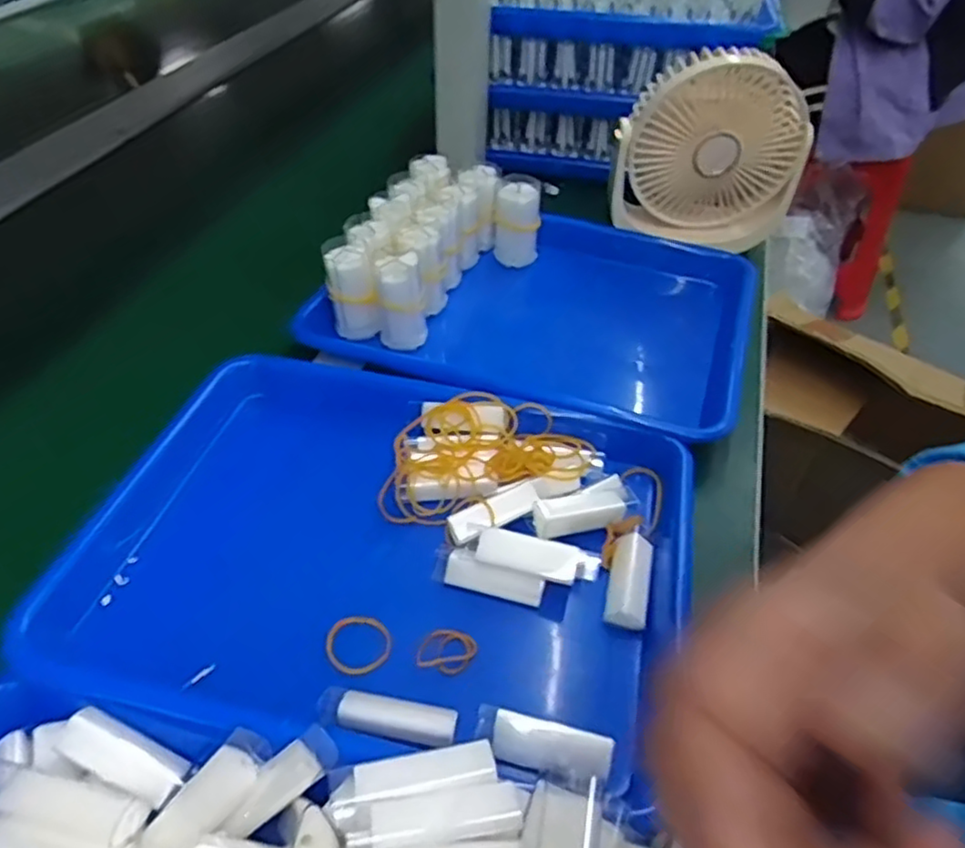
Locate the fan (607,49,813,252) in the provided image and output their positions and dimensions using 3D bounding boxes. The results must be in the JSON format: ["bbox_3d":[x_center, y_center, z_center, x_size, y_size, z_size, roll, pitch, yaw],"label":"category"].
[{"bbox_3d":[0.196,-0.232,0.587,0.158,0.154,0.049,1,46,-1],"label":"fan"}]

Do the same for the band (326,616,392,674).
[{"bbox_3d":[-0.066,0.117,0.361,0.032,0.005,0.036,-34,56,-30],"label":"band"}]

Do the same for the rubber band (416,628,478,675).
[{"bbox_3d":[-0.018,0.118,0.356,0.030,0.007,0.024,6,46,3],"label":"rubber band"}]

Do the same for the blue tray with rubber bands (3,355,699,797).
[{"bbox_3d":[-0.054,0.069,0.404,0.340,0.048,0.241,8,48,4],"label":"blue tray with rubber bands"}]

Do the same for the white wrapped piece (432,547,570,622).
[{"bbox_3d":[0.009,0.087,0.378,0.077,0.017,0.017,17,48,14],"label":"white wrapped piece"}]

